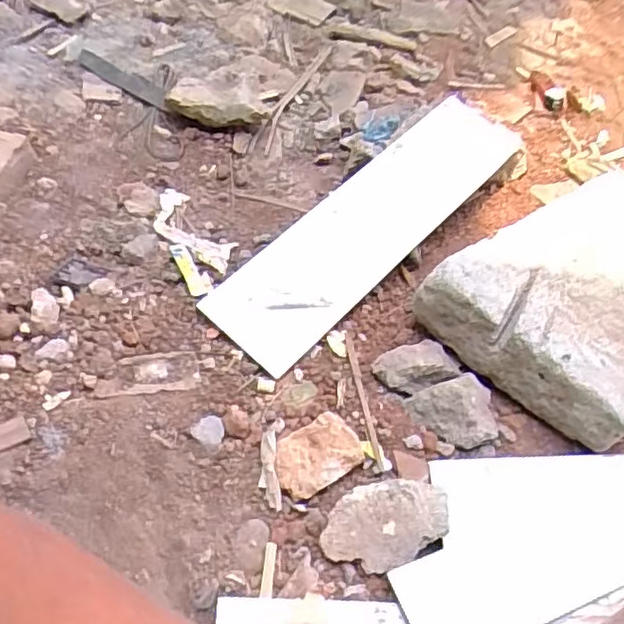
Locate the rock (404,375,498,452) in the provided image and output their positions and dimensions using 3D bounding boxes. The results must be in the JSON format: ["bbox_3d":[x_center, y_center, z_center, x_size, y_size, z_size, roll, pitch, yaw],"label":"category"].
[{"bbox_3d":[0.119,0.084,0.526,0.064,0.024,0.054,-13,56,-14],"label":"rock"}]

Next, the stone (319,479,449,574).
[{"bbox_3d":[0.053,0.156,0.465,0.093,0.022,0.054,-6,55,-10],"label":"stone"}]

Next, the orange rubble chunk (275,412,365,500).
[{"bbox_3d":[0.002,0.110,0.495,0.066,0.023,0.050,-28,61,-23],"label":"orange rubble chunk"}]

